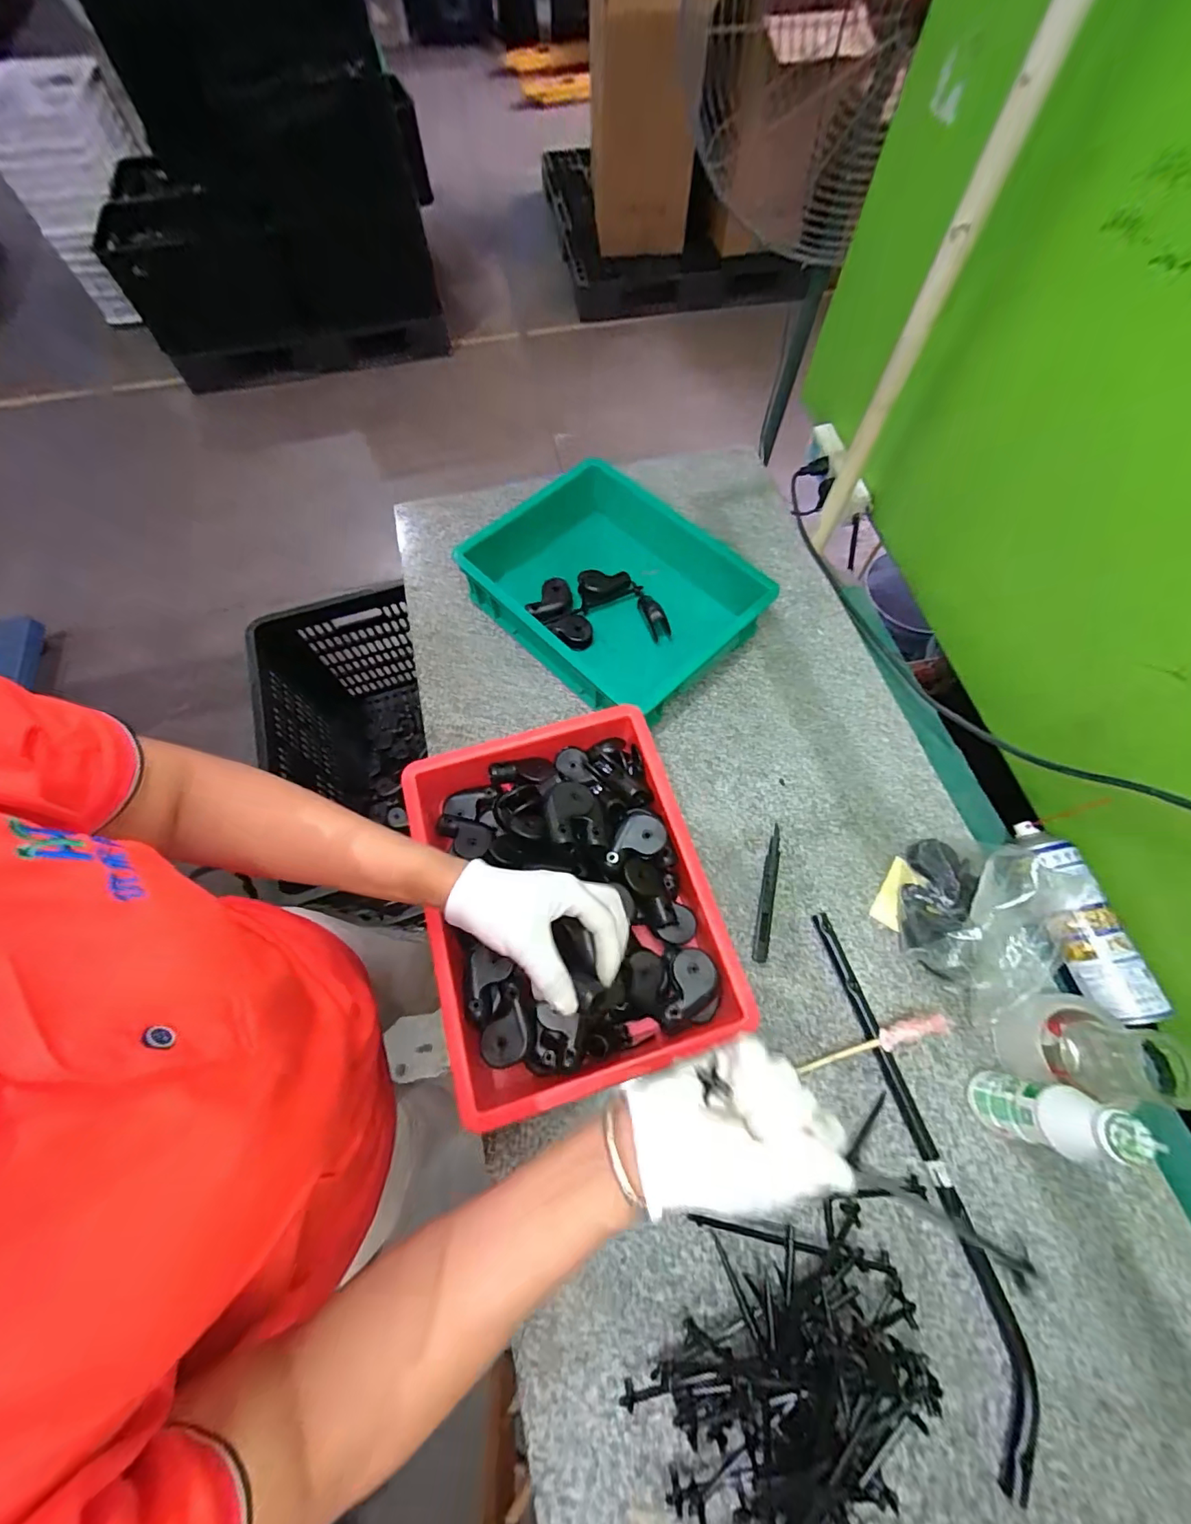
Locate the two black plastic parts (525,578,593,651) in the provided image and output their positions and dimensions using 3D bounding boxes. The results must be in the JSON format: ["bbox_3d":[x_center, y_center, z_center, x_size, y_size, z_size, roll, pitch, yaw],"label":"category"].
[{"bbox_3d":[-0.047,-0.196,0.711,0.066,0.034,0.113,-27,69,-10],"label":"two black plastic parts"}]

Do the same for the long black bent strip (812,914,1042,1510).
[{"bbox_3d":[0.302,0.358,0.478,0.054,0.019,0.431,-10,67,-3],"label":"long black bent strip"}]

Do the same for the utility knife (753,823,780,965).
[{"bbox_3d":[0.192,0.144,0.577,0.016,0.011,0.151,14,67,7],"label":"utility knife"}]

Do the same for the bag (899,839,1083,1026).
[{"bbox_3d":[0.405,0.164,0.519,0.155,0.093,0.163,14,68,7],"label":"bag"}]

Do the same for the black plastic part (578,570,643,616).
[{"bbox_3d":[0.013,-0.247,0.735,0.088,0.029,0.054,-21,68,-8],"label":"black plastic part"}]

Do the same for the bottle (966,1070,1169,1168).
[{"bbox_3d":[0.374,0.294,0.435,0.041,0.147,0.051,41,73,16],"label":"bottle"}]

